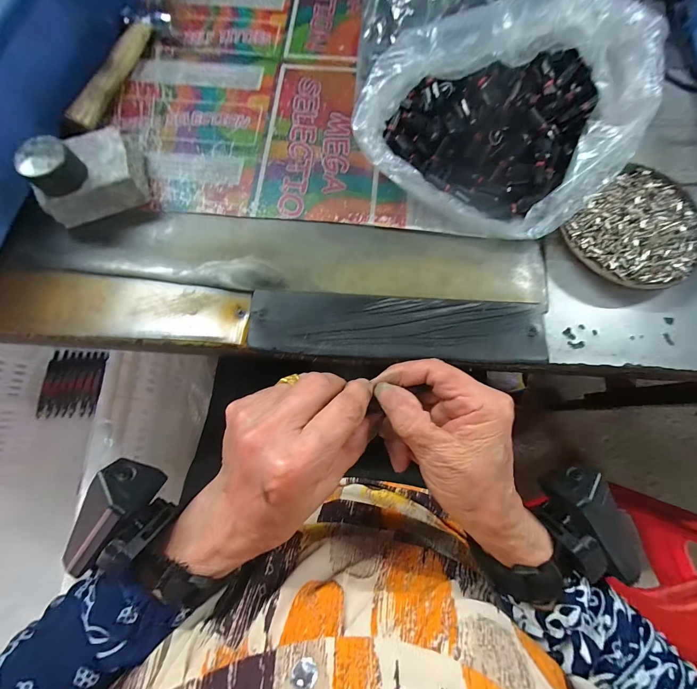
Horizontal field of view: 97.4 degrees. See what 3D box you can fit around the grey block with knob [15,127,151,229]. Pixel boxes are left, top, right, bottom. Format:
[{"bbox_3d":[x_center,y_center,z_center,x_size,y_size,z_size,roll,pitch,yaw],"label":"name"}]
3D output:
[{"bbox_3d":[-0.216,-0.145,0.250,0.077,0.052,0.069,-23,77,-5],"label":"grey block with knob"}]

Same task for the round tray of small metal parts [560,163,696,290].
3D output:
[{"bbox_3d":[0.239,-0.093,0.253,0.103,0.023,0.091,-44,80,-10],"label":"round tray of small metal parts"}]

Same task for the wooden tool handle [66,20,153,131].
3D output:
[{"bbox_3d":[-0.228,-0.260,0.296,0.021,0.019,0.133,15,76,4],"label":"wooden tool handle"}]

